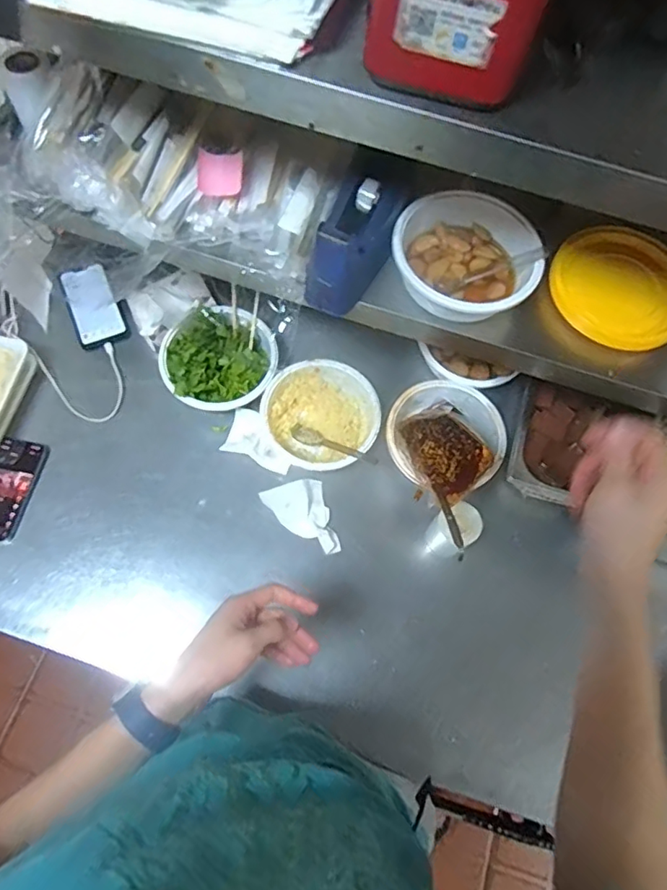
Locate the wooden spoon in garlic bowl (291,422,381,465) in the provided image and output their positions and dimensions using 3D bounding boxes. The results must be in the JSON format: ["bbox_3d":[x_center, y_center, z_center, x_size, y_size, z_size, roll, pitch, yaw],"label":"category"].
[{"bbox_3d":[0.001,0.000,0.813,0.155,0.018,0.027,22,66,32],"label":"wooden spoon in garlic bowl"}]

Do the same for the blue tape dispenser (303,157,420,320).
[{"bbox_3d":[0.030,-0.242,0.631,0.080,0.100,0.178,26,82,8],"label":"blue tape dispenser"}]

